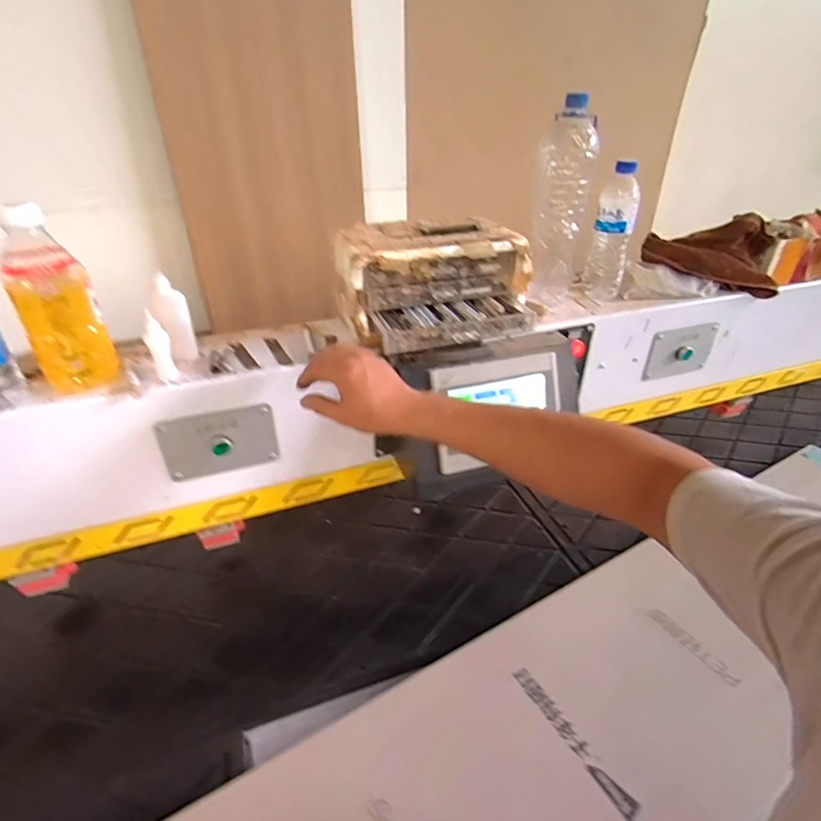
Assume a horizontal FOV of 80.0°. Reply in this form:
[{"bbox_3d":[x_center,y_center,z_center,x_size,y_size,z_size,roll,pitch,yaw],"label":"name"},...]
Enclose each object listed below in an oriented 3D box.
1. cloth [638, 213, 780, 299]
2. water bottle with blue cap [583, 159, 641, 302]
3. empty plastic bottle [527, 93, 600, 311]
[{"bbox_3d":[0.556,-0.292,0.908,0.215,0.112,0.092,3,33,7],"label":"cloth"},{"bbox_3d":[0.343,-0.301,0.830,0.061,0.210,0.054,13,36,21],"label":"water bottle with blue cap"},{"bbox_3d":[0.237,-0.321,0.782,0.080,0.290,0.085,7,34,12],"label":"empty plastic bottle"}]

